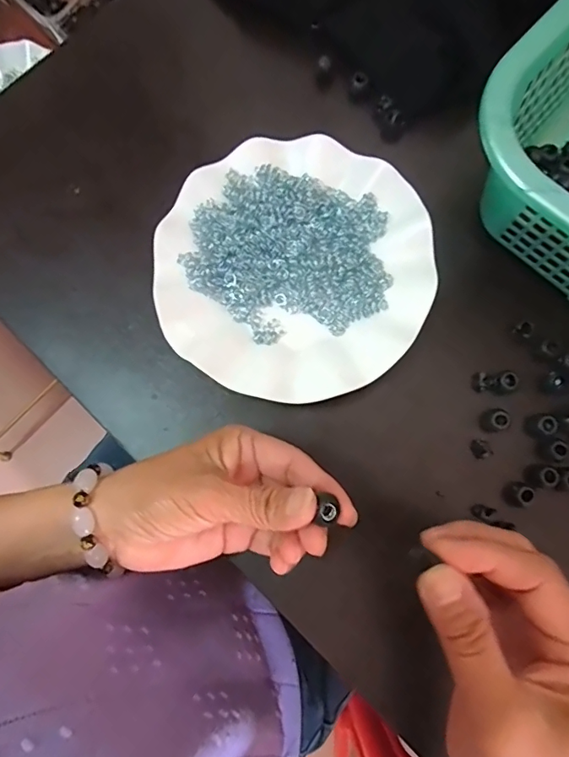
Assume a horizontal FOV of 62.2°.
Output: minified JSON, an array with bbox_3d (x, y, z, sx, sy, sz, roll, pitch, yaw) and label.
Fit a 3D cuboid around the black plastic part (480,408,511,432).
[{"bbox_3d":[0.140,0.028,0.314,0.012,0.021,0.014,-15,79,-2],"label":"black plastic part"}]

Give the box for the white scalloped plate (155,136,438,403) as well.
[{"bbox_3d":[0.007,-0.076,0.324,0.177,0.020,0.180,0,79,1],"label":"white scalloped plate"}]

